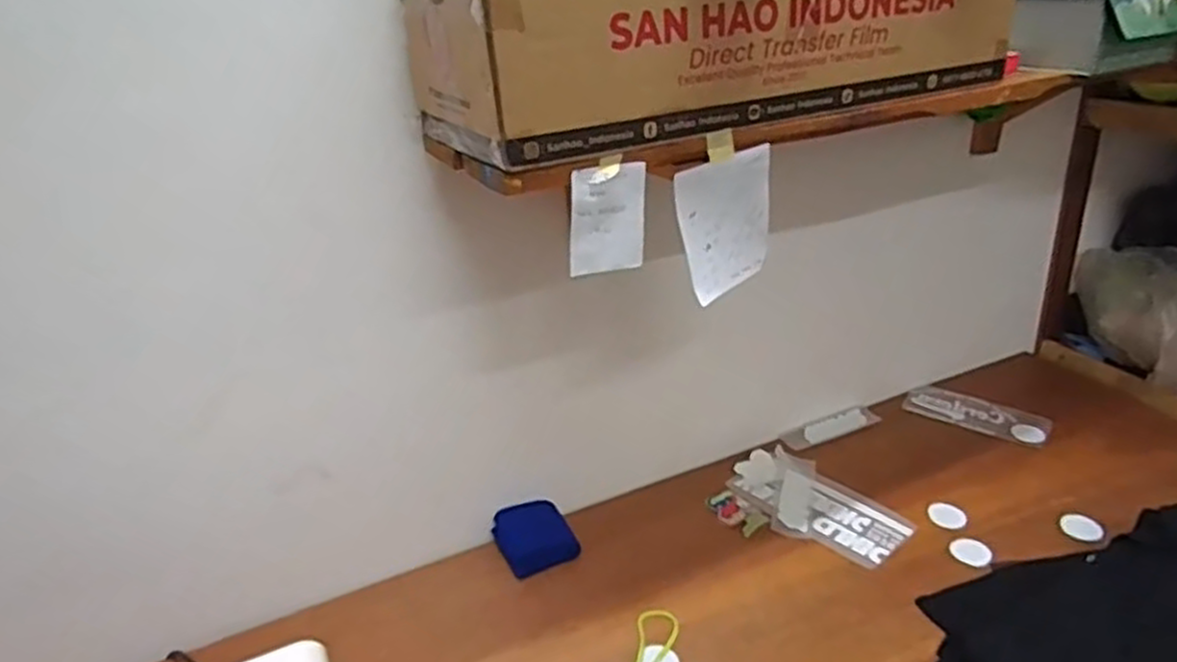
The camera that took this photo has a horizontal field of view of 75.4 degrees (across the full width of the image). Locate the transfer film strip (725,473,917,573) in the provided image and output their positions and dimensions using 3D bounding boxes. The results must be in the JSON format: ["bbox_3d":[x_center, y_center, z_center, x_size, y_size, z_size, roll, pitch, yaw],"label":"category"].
[{"bbox_3d":[0.370,0.280,1.225,0.133,0.008,0.271,-26,34,-37],"label":"transfer film strip"}]

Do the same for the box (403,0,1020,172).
[{"bbox_3d":[0.138,-0.334,0.857,0.620,0.146,0.273,-17,29,-20],"label":"box"}]

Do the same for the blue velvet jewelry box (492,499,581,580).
[{"bbox_3d":[-0.082,0.315,1.171,0.108,0.037,0.121,-17,29,-23],"label":"blue velvet jewelry box"}]

